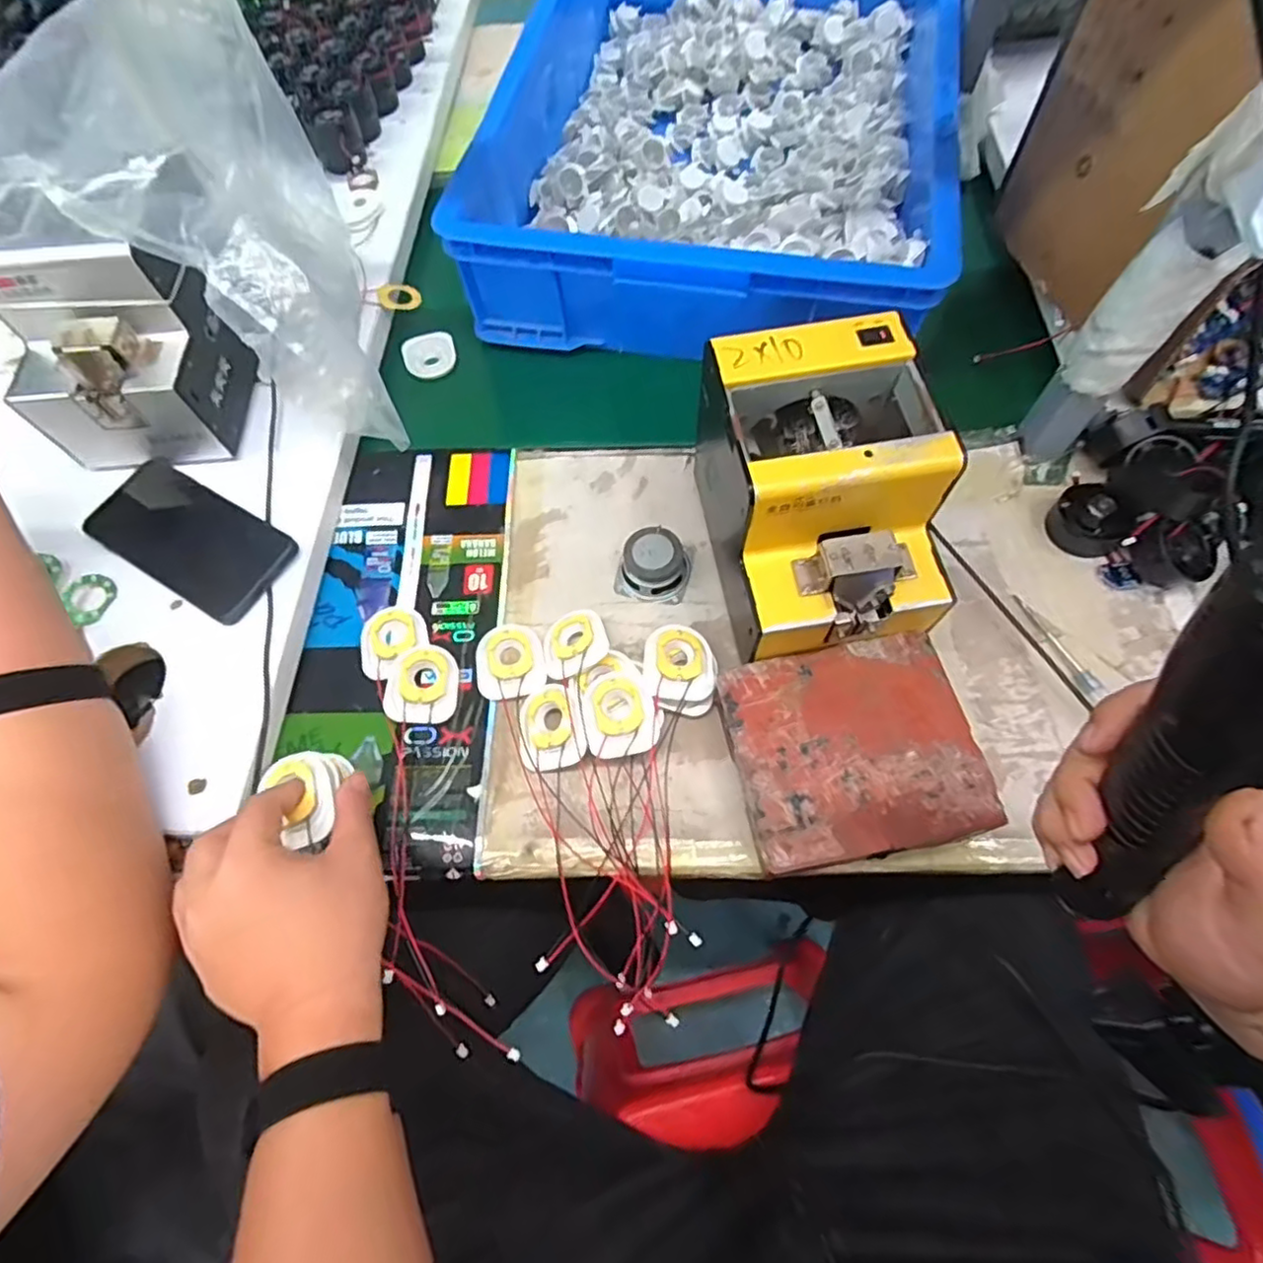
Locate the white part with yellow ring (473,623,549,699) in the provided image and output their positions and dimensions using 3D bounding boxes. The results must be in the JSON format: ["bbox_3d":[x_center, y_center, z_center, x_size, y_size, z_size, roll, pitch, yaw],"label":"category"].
[{"bbox_3d":[-0.089,0.022,0.481,0.048,0.011,0.061,-14,65,-4],"label":"white part with yellow ring"}]

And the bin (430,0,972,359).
[{"bbox_3d":[0.104,-0.533,0.666,0.411,0.114,0.604,12,66,8],"label":"bin"}]

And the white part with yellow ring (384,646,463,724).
[{"bbox_3d":[-0.150,0.039,0.467,0.050,0.011,0.054,-1,65,2],"label":"white part with yellow ring"}]

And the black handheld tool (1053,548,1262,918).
[{"bbox_3d":[0.193,0.041,0.222,0.028,0.220,0.033,-7,38,-1],"label":"black handheld tool"}]

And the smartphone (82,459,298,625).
[{"bbox_3d":[-0.342,-0.075,0.501,0.166,0.007,0.079,29,69,15],"label":"smartphone"}]

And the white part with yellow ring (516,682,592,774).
[{"bbox_3d":[-0.056,0.065,0.448,0.046,0.011,0.062,-24,68,15],"label":"white part with yellow ring"}]

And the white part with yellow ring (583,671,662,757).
[{"bbox_3d":[-0.007,0.055,0.443,0.049,0.012,0.058,-8,65,-1],"label":"white part with yellow ring"}]

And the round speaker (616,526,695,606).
[{"bbox_3d":[0.019,-0.052,0.501,0.052,0.028,0.053,15,66,9],"label":"round speaker"}]

